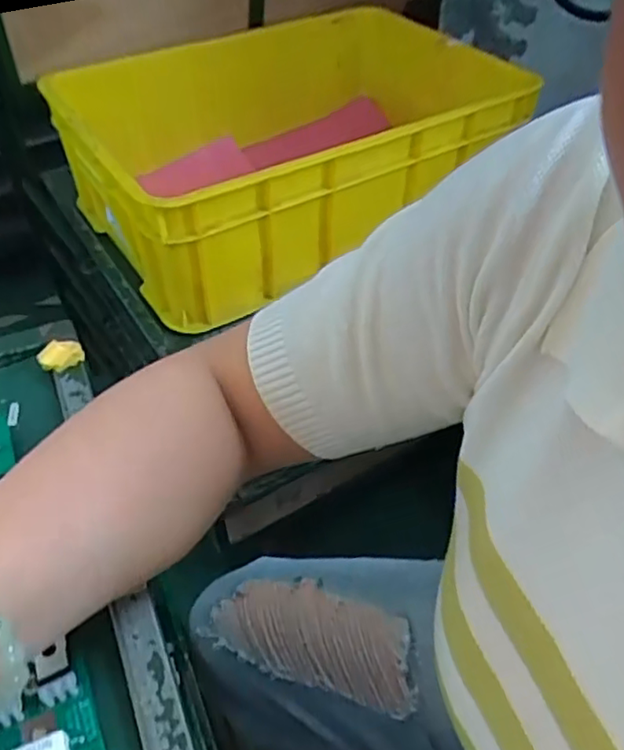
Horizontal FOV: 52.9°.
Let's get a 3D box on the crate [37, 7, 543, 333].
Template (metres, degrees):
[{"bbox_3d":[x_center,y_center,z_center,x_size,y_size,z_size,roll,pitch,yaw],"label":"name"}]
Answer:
[{"bbox_3d":[-0.027,-0.314,0.894,0.575,0.214,0.288,-25,52,-23],"label":"crate"}]

